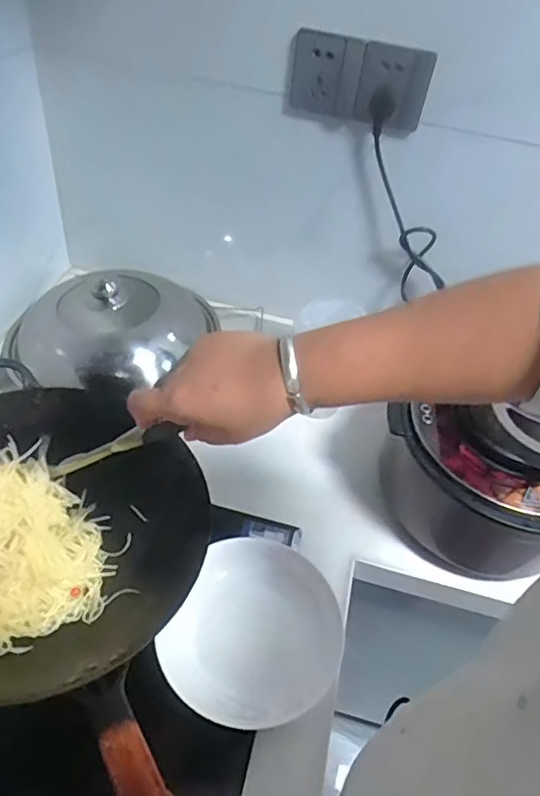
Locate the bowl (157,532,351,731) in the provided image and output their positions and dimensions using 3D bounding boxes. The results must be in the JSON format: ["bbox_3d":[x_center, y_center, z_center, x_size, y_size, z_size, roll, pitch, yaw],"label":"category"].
[{"bbox_3d":[-0.015,0.259,0.600,0.181,0.043,0.189,4,42,-4],"label":"bowl"}]

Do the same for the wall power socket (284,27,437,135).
[{"bbox_3d":[0.110,-0.409,0.694,0.181,0.111,0.042,22,54,8],"label":"wall power socket"}]

